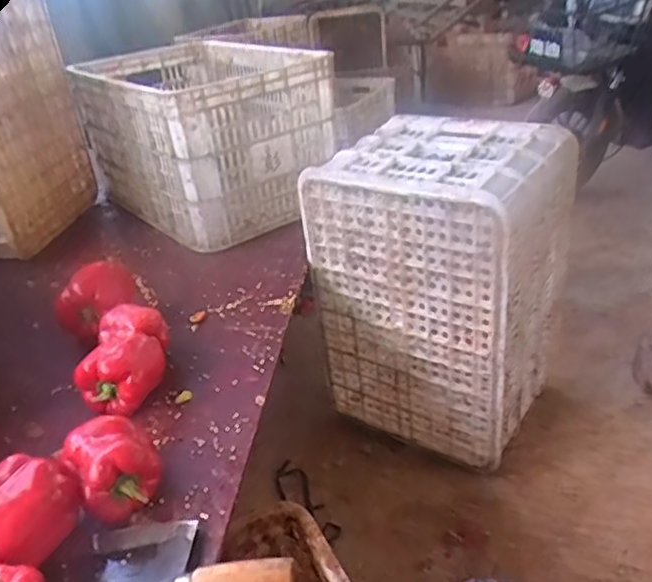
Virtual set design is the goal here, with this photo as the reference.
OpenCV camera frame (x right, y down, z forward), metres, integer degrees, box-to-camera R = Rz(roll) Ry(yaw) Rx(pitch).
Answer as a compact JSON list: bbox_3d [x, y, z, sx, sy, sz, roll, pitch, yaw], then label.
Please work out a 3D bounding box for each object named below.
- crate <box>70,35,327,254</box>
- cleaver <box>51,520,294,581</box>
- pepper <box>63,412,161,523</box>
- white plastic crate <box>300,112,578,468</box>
[{"bbox_3d":[-0.247,-0.309,1.234,0.309,0.296,0.498,-27,36,-32],"label":"crate"},{"bbox_3d":[-0.135,0.232,0.537,0.222,0.035,0.080,-1,30,8],"label":"cleaver"},{"bbox_3d":[-0.213,0.173,0.610,0.076,0.069,0.099,-24,34,-29],"label":"pepper"},{"bbox_3d":[0.191,-0.008,1.059,0.332,0.506,0.267,16,36,34],"label":"white plastic crate"}]

